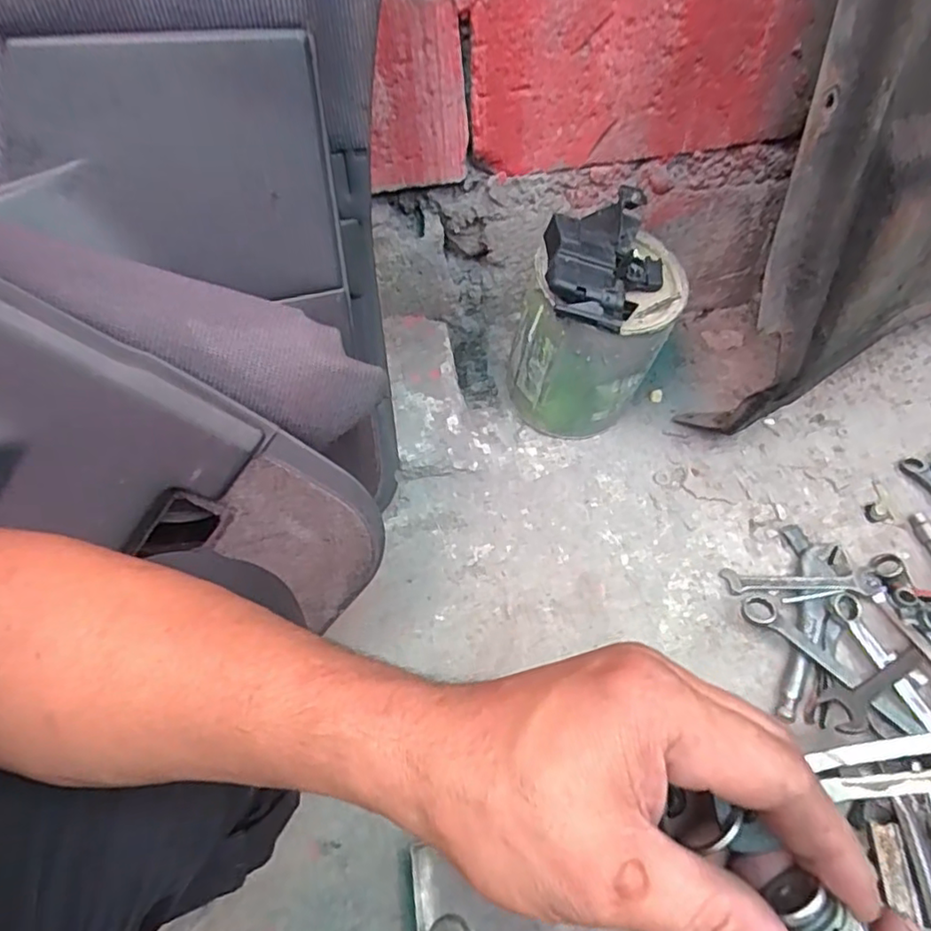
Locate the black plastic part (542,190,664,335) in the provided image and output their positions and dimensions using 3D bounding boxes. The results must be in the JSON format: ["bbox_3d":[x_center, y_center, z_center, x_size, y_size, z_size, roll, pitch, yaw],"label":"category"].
[{"bbox_3d":[0.145,-0.218,0.643,0.116,0.060,0.170,11,54,11],"label":"black plastic part"}]

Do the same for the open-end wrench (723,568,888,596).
[{"bbox_3d":[0.375,0.127,0.687,0.167,0.010,0.031,0,53,3],"label":"open-end wrench"}]

